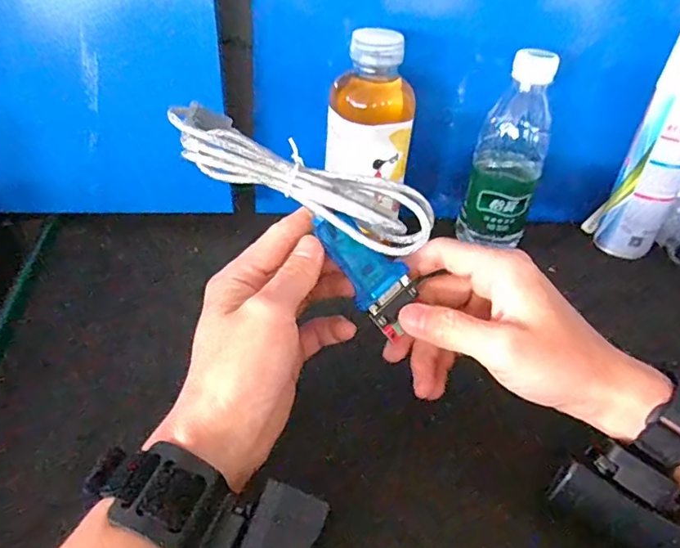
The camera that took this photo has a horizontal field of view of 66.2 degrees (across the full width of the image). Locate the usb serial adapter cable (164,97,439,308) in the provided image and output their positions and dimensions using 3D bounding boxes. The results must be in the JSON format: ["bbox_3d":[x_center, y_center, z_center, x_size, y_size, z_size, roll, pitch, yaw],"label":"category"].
[{"bbox_3d":[-0.021,-0.046,0.289,0.154,0.058,0.033,33,39,-5],"label":"usb serial adapter cable"}]

